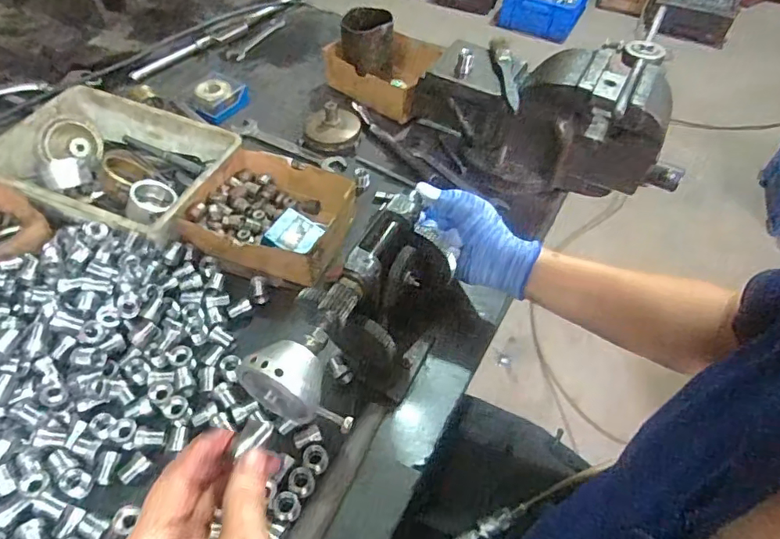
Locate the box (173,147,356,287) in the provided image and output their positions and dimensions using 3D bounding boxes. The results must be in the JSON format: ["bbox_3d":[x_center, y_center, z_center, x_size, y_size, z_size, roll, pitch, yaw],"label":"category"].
[{"bbox_3d":[-0.132,-0.065,0.608,0.177,0.055,0.148,15,53,9],"label":"box"}]

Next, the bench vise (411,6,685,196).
[{"bbox_3d":[0.194,-0.197,0.683,0.324,0.164,0.162,8,48,17],"label":"bench vise"}]

